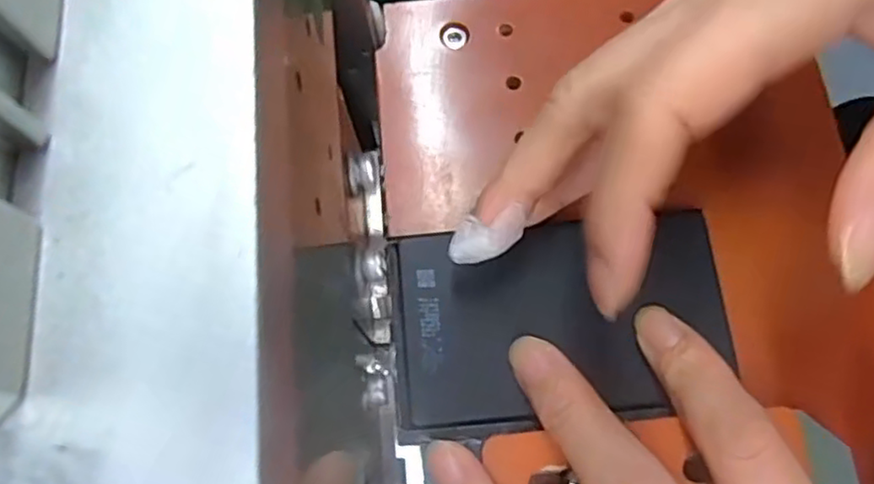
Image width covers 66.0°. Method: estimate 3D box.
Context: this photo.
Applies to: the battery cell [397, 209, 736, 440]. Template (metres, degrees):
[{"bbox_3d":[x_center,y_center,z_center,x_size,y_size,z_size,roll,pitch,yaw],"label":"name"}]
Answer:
[{"bbox_3d":[0.034,0.022,0.186,0.090,0.007,0.055,-6,72,1],"label":"battery cell"}]

